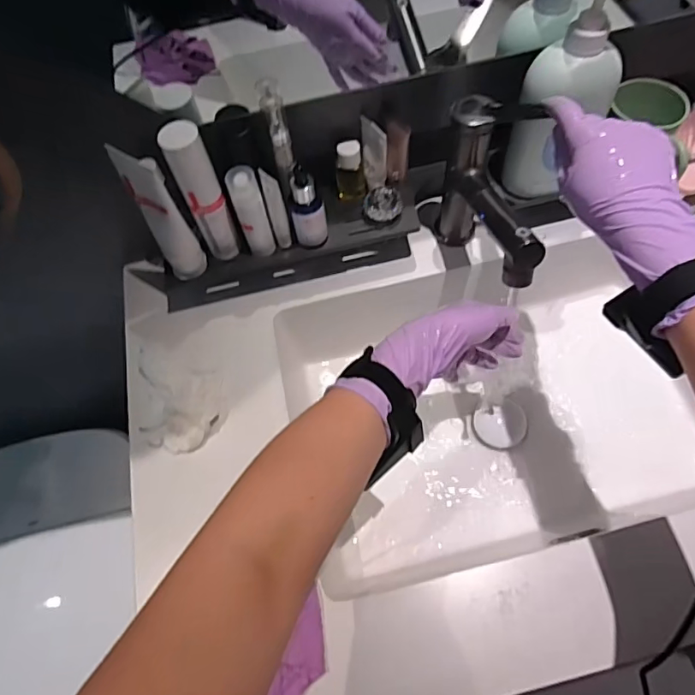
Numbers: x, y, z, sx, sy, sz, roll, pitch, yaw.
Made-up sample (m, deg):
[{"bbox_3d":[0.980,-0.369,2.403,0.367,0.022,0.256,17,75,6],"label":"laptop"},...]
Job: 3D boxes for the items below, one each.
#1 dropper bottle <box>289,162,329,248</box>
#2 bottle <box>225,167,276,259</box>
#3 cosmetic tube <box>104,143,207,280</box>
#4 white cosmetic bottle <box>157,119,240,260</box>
[{"bbox_3d":[-0.043,-0.148,0.549,0.036,0.095,0.030,-4,62,2],"label":"dropper bottle"},{"bbox_3d":[-0.101,-0.142,0.547,0.030,0.109,0.026,-15,62,-4],"label":"bottle"},{"bbox_3d":[-0.188,-0.134,0.525,0.052,0.158,0.035,21,60,15],"label":"cosmetic tube"},{"bbox_3d":[-0.147,-0.155,0.527,0.037,0.159,0.029,-22,63,-7],"label":"white cosmetic bottle"}]

